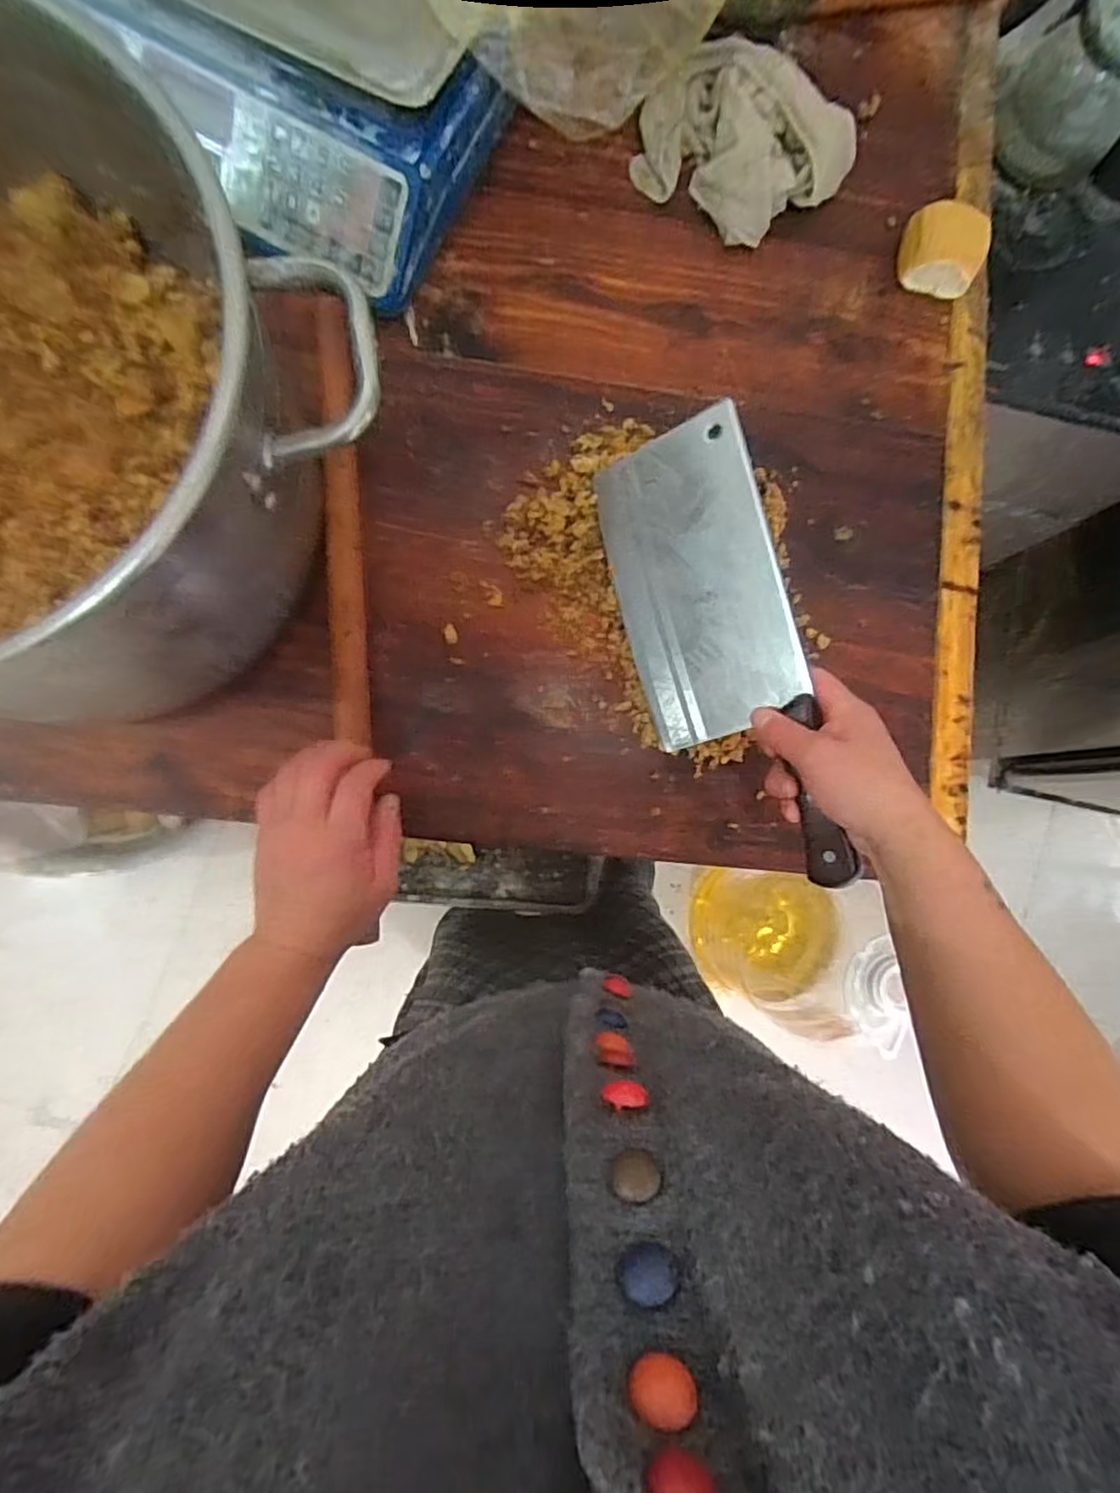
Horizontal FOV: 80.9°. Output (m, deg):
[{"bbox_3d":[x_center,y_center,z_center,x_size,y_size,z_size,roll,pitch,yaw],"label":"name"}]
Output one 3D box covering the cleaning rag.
[{"bbox_3d":[0.148,-0.490,0.539,0.166,0.056,0.117,27,83,-3],"label":"cleaning rag"}]

